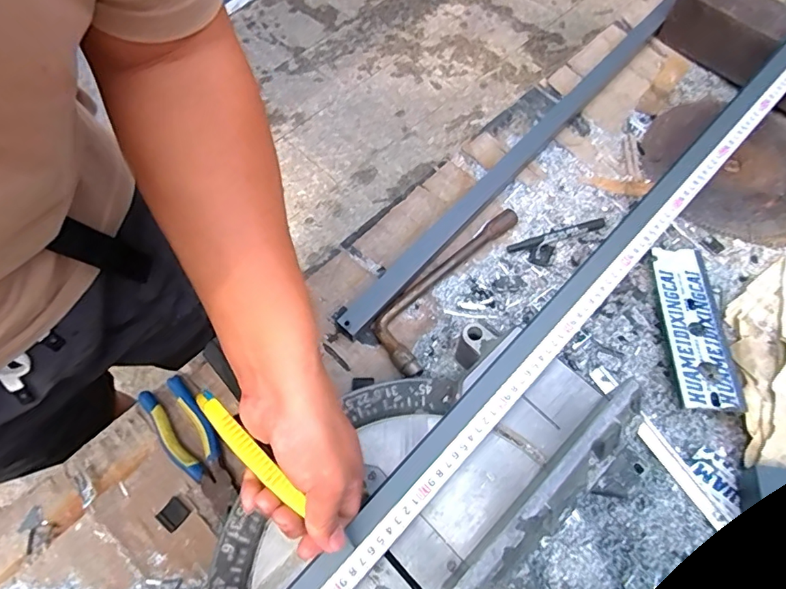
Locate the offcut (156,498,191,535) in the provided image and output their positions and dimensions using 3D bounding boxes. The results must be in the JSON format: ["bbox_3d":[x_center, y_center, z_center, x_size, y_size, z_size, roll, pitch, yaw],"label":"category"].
[{"bbox_3d":[-0.224,0.224,0.490,0.026,0.005,0.028,38,70,18],"label":"offcut"}]

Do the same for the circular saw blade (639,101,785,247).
[{"bbox_3d":[0.494,-0.179,0.678,0.267,0.011,0.234,26,66,13],"label":"circular saw blade"}]

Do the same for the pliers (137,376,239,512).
[{"bbox_3d":[-0.212,0.154,0.514,0.154,0.020,0.058,36,69,17],"label":"pliers"}]

